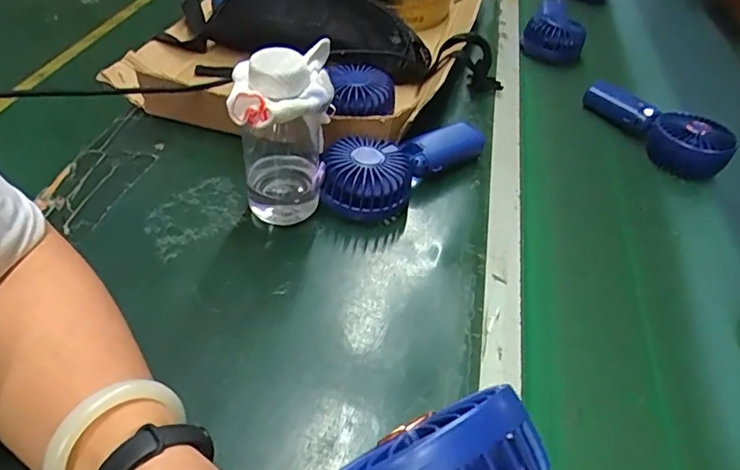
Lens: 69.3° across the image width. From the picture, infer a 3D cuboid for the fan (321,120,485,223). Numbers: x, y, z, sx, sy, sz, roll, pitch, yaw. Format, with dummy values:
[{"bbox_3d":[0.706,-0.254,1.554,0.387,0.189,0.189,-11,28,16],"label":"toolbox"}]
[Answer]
[{"bbox_3d":[0.034,-0.072,0.529,0.186,0.055,0.075,-32,57,-33],"label":"fan"}]

